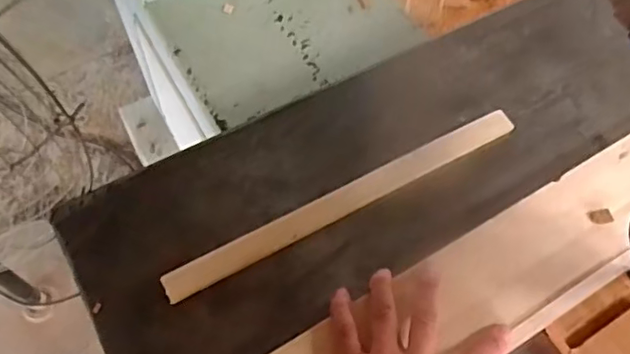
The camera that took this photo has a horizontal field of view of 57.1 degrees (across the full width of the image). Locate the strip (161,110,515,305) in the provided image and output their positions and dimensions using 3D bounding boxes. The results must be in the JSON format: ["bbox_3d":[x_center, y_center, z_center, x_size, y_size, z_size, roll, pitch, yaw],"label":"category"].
[{"bbox_3d":[0.031,0.018,0.514,0.344,0.008,0.027,-26,67,-16],"label":"strip"}]

